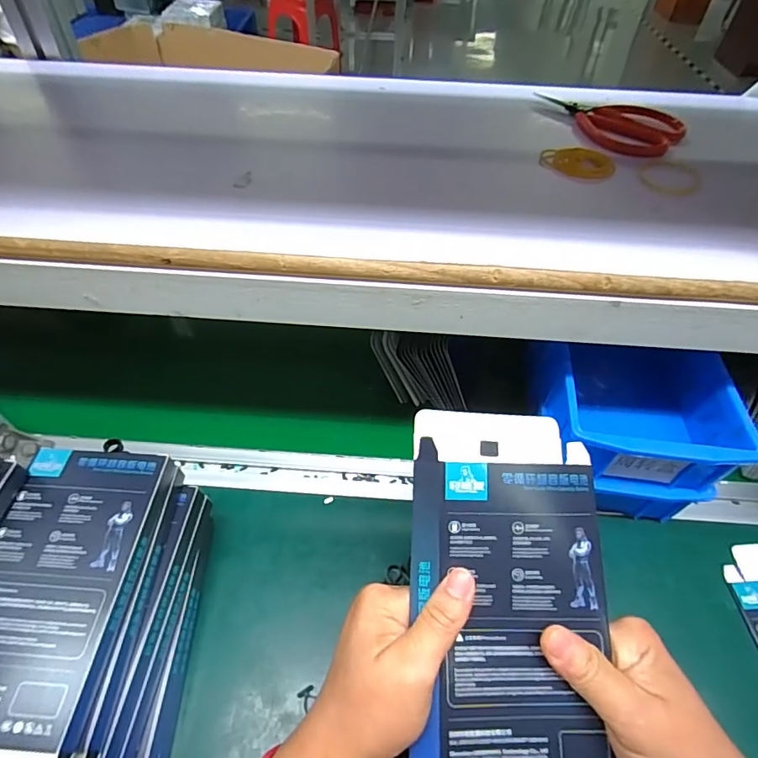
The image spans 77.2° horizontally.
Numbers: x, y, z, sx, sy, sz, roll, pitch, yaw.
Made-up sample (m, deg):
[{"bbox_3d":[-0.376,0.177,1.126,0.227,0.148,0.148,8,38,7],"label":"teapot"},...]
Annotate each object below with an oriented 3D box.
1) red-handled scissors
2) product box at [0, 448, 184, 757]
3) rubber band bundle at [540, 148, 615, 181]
[{"bbox_3d":[0.204,-0.231,0.425,0.049,0.022,0.124,-35,59,-27],"label":"red-handled scissors"},{"bbox_3d":[-0.199,0.132,0.282,0.094,0.022,0.189,4,50,1],"label":"product box"},{"bbox_3d":[0.159,-0.173,0.381,0.056,0.020,0.009,25,54,18],"label":"rubber band bundle"}]

